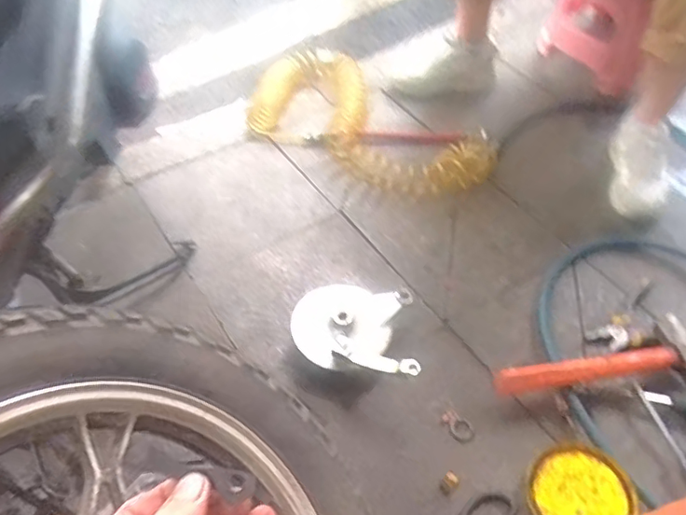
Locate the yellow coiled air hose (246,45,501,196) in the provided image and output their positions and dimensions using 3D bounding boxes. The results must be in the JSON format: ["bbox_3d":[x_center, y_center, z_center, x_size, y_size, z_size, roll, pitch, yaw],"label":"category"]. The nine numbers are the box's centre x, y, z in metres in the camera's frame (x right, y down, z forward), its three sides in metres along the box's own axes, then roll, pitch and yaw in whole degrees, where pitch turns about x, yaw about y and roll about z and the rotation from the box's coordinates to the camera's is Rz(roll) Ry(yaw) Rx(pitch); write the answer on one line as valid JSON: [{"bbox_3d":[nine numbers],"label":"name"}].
[{"bbox_3d":[0.050,-0.303,1.172,0.582,0.077,0.308,33,62,26],"label":"yellow coiled air hose"}]

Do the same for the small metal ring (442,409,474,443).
[{"bbox_3d":[0.159,0.234,0.756,0.048,0.006,0.032,34,63,26],"label":"small metal ring"}]

